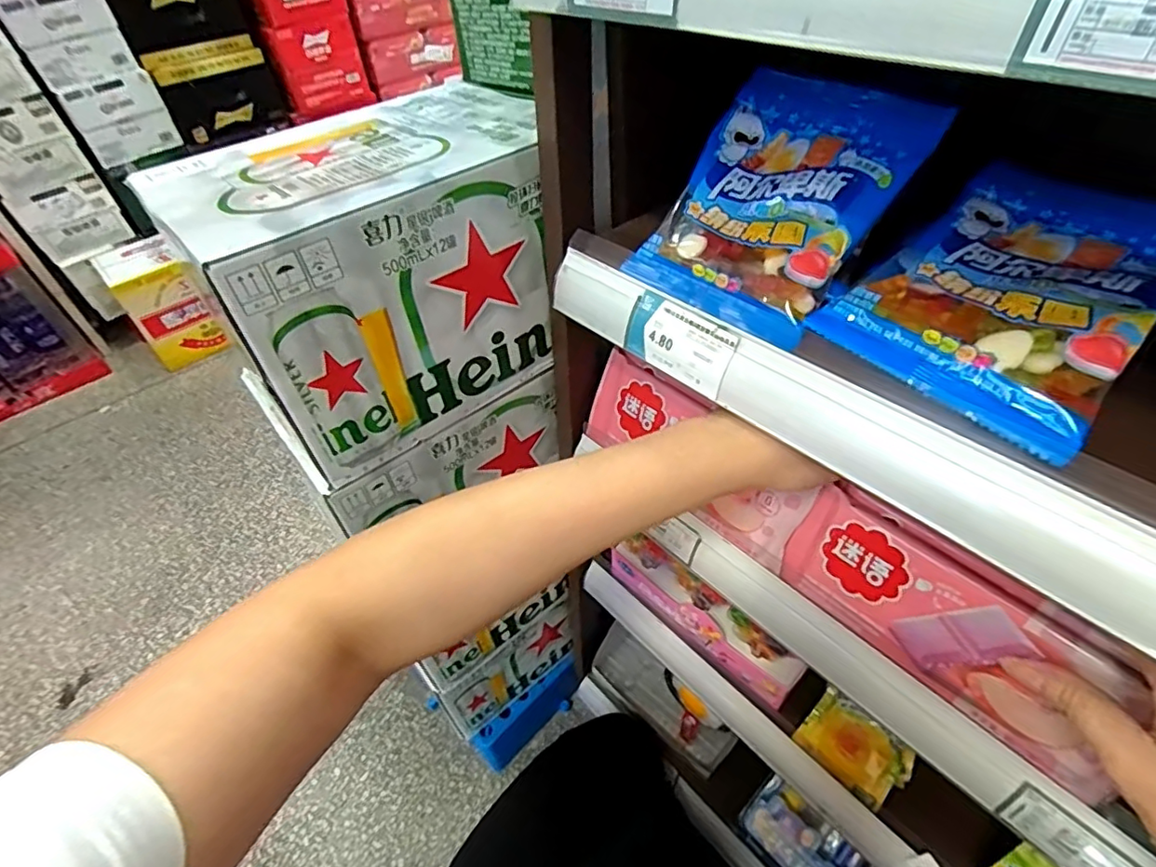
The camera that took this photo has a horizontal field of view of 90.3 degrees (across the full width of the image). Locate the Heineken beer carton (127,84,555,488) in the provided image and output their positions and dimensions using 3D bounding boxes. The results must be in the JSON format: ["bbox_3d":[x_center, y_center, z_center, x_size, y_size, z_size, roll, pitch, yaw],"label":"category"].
[{"bbox_3d":[-0.152,-0.131,0.445,0.226,0.167,0.214,-31,50,-22],"label":"Heineken beer carton"}]

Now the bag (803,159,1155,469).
[{"bbox_3d":[0.211,-0.067,0.275,0.150,0.030,0.116,-38,54,-10],"label":"bag"}]

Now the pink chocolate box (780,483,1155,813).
[{"bbox_3d":[0.210,0.109,0.330,0.020,0.079,0.183,-20,44,-38],"label":"pink chocolate box"}]

